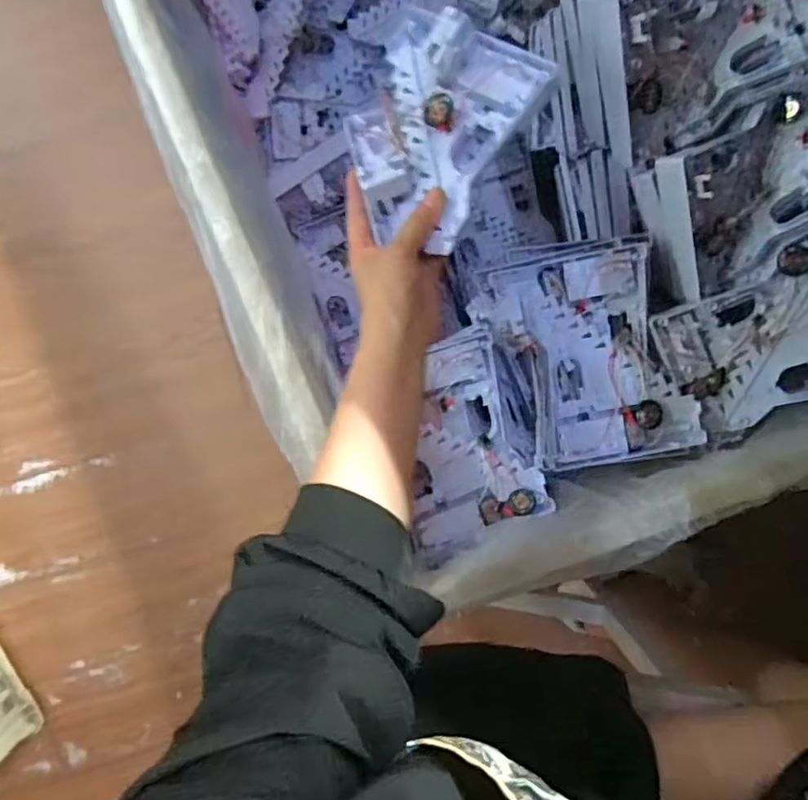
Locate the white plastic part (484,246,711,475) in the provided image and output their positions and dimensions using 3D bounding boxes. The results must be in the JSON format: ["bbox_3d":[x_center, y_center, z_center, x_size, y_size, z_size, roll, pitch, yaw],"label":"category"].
[{"bbox_3d":[0.170,-0.038,0.540,0.134,0.029,0.186,-16,94,-2],"label":"white plastic part"}]

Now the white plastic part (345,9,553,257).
[{"bbox_3d":[0.013,-0.210,0.473,0.145,0.048,0.169,33,97,21],"label":"white plastic part"}]

